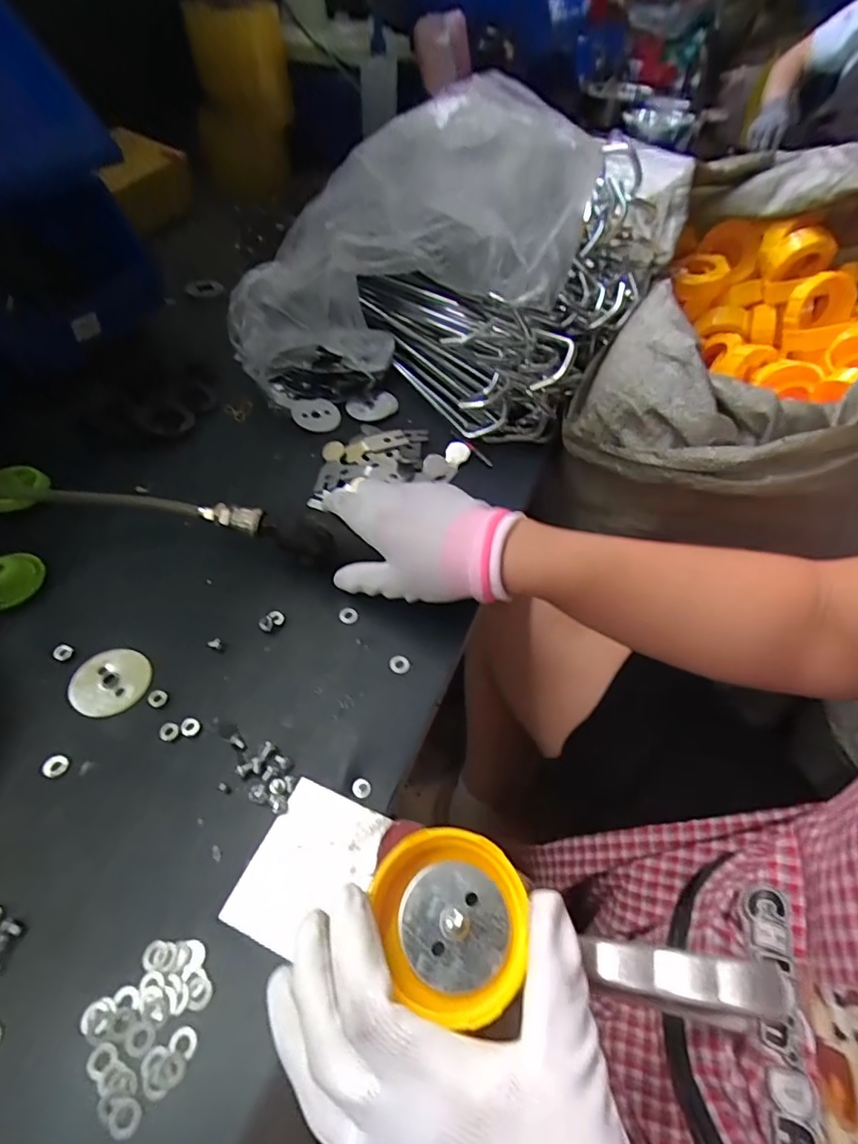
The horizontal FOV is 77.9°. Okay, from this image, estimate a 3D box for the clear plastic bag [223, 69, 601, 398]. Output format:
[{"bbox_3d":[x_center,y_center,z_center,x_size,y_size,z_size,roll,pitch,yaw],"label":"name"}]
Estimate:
[{"bbox_3d":[-0.029,-0.279,0.484,0.342,0.167,0.129,-13,44,27],"label":"clear plastic bag"}]

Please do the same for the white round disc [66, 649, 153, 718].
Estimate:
[{"bbox_3d":[-0.204,0.070,0.339,0.046,0.004,0.045,2,50,-2],"label":"white round disc"}]

